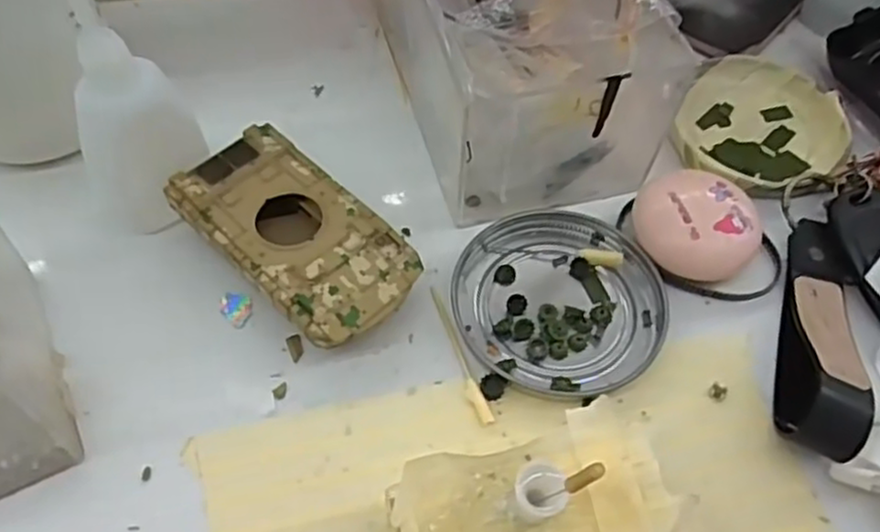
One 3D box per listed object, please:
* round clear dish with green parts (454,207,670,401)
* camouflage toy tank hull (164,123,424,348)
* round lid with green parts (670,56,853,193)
[{"bbox_3d":[0.045,0.012,0.281,0.077,0.008,0.075,1,56,-1],"label":"round clear dish with green parts"},{"bbox_3d":[-0.054,-0.009,0.282,0.094,0.026,0.050,39,64,22],"label":"camouflage toy tank hull"},{"bbox_3d":[0.145,-0.063,0.334,0.072,0.012,0.080,28,60,16],"label":"round lid with green parts"}]

